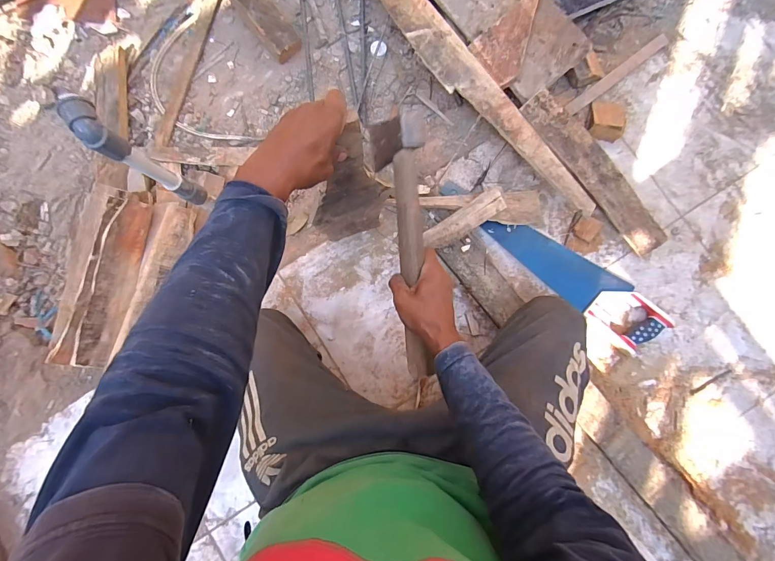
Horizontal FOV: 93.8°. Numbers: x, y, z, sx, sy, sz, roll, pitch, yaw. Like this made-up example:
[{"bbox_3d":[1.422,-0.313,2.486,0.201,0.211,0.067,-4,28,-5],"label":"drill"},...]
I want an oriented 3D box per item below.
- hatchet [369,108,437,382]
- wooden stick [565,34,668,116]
[{"bbox_3d":[0.025,-0.036,0.479,0.061,0.082,0.333,-6,98,1],"label":"hatchet"},{"bbox_3d":[0.511,-0.460,0.806,0.288,0.007,0.028,-38,93,-4],"label":"wooden stick"}]

